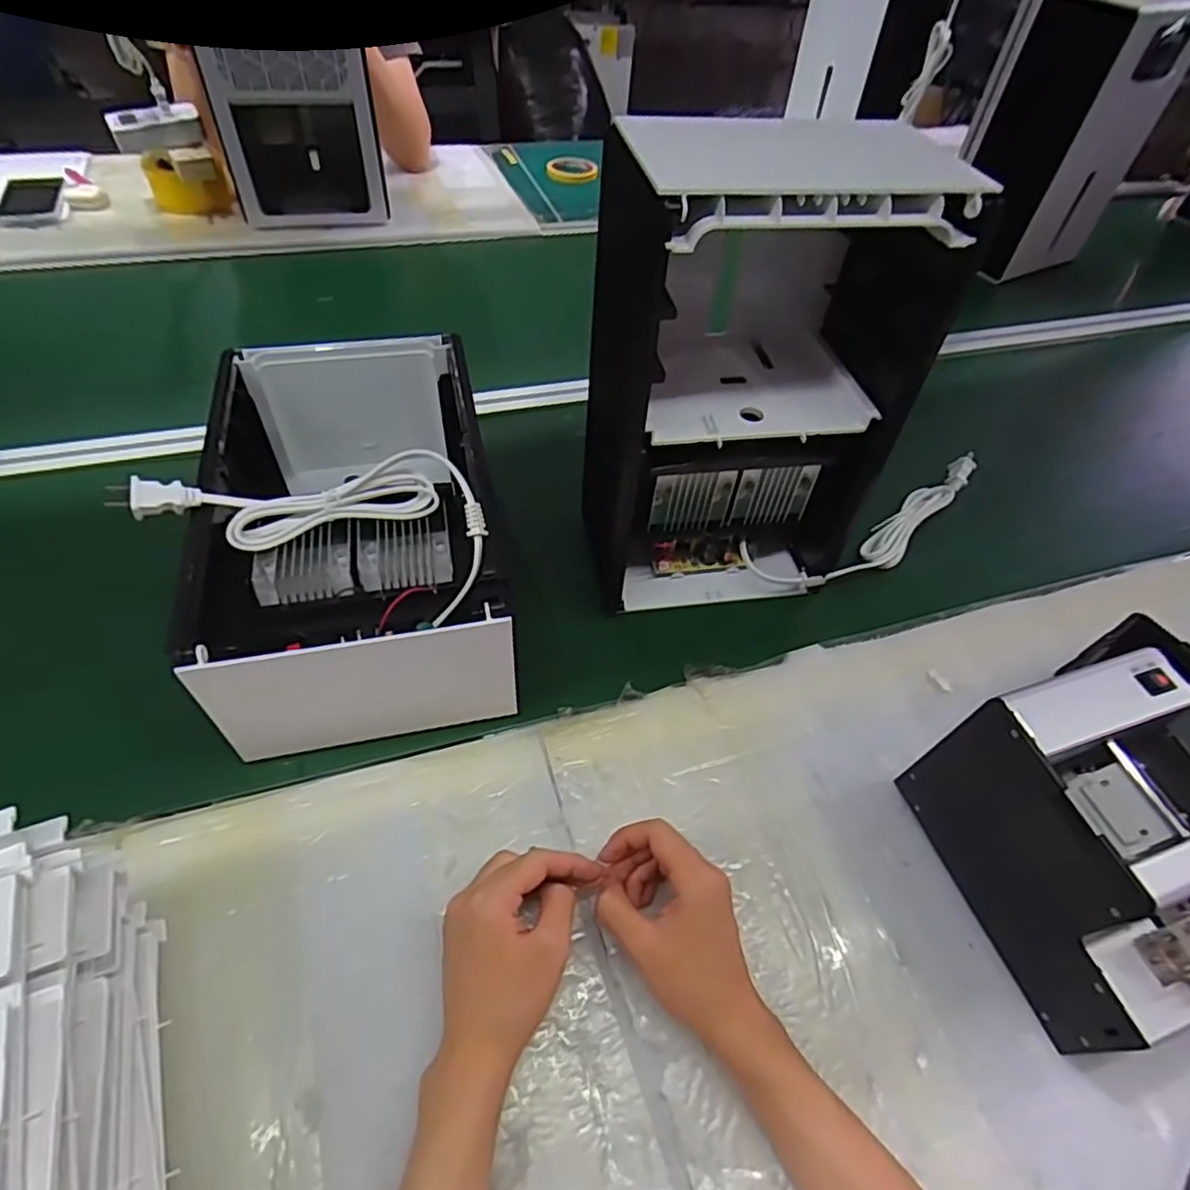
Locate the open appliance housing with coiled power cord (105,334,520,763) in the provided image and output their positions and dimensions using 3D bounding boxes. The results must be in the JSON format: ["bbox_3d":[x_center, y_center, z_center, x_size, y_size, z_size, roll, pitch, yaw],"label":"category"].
[{"bbox_3d":[-0.206,-0.069,0.568,0.233,0.138,0.353,-8,52,-12],"label":"open appliance housing with coiled power cord"}]

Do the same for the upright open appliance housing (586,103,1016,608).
[{"bbox_3d":[0.114,-0.156,0.540,0.219,0.336,0.153,-5,51,-9],"label":"upright open appliance housing"}]

